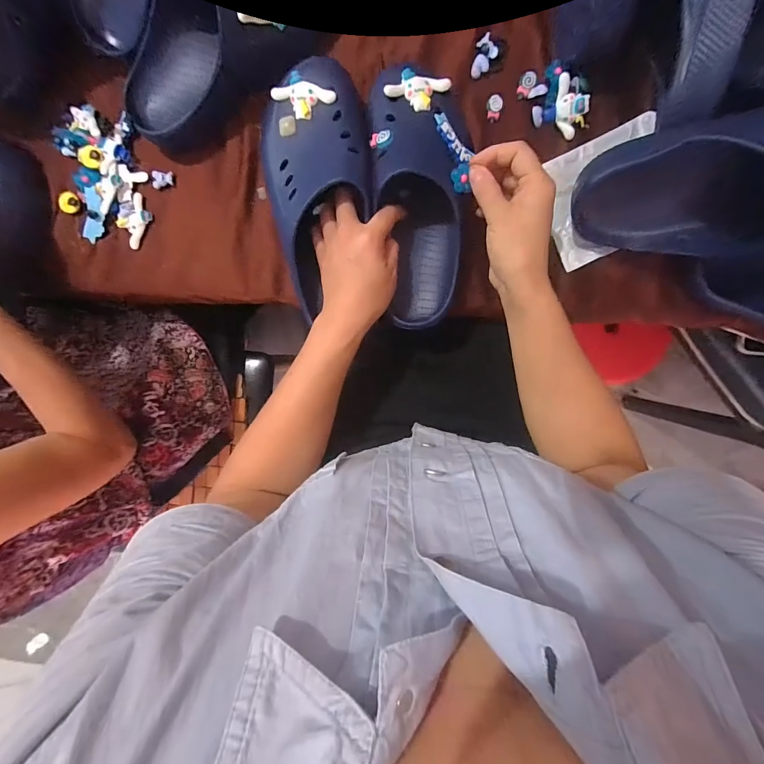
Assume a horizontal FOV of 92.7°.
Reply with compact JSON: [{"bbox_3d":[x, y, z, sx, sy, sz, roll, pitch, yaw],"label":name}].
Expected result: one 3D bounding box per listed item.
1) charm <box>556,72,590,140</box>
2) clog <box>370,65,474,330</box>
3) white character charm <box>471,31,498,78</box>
[{"bbox_3d":[0.200,-0.289,0.383,0.028,0.017,0.055,-4,95,6],"label":"charm"},{"bbox_3d":[0.042,-0.183,0.381,0.093,0.091,0.241,-3,103,6],"label":"clog"},{"bbox_3d":[0.111,-0.349,0.389,0.023,0.009,0.040,12,97,4],"label":"white character charm"}]

